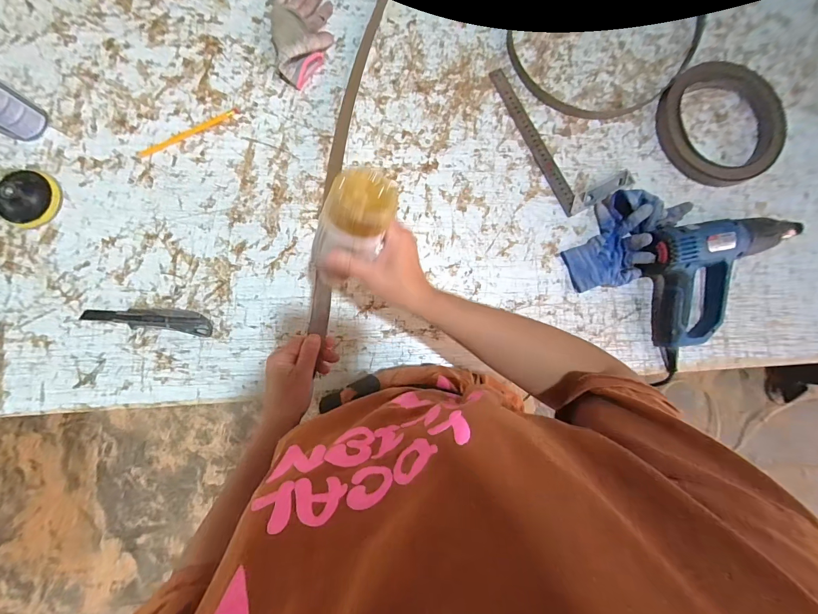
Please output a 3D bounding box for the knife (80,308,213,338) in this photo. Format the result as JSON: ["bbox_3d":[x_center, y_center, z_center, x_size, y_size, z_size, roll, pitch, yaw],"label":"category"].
[{"bbox_3d":[-0.385,0.016,0.520,0.180,0.013,0.034,7,82,-2],"label":"knife"}]

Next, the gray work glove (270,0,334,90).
[{"bbox_3d":[-0.179,-0.460,0.589,0.100,0.035,0.185,-1,82,-3],"label":"gray work glove"}]

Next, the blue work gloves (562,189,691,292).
[{"bbox_3d":[0.349,-0.112,0.575,0.119,0.055,0.211,36,82,2],"label":"blue work gloves"}]

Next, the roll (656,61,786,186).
[{"bbox_3d":[0.558,-0.328,0.616,0.232,0.021,0.214,0,82,-3],"label":"roll"}]

